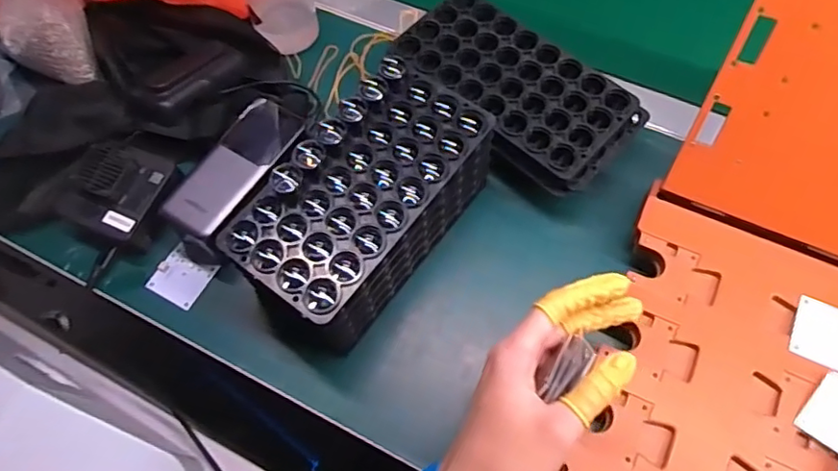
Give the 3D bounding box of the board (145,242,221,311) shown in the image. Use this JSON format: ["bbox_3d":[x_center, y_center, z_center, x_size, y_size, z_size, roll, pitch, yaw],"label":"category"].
[{"bbox_3d":[-0.196,0.034,0.474,0.044,0.010,0.043,27,69,14],"label":"board"}]

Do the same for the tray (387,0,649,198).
[{"bbox_3d":[0.078,-0.126,0.493,0.204,0.031,0.105,40,75,16],"label":"tray"}]

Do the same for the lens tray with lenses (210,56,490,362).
[{"bbox_3d":[-0.039,-0.020,0.439,0.101,0.103,0.206,35,71,17],"label":"lens tray with lenses"}]

